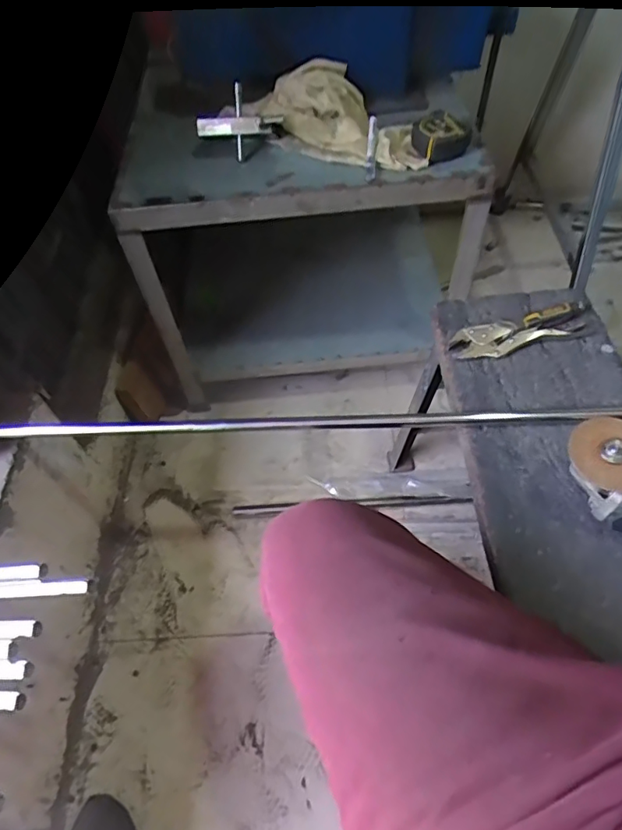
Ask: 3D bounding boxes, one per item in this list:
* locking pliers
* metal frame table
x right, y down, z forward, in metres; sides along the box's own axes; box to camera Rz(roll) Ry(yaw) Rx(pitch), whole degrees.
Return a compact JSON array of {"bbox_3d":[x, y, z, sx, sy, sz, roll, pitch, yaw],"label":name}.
[{"bbox_3d":[0.317,-0.128,0.809,0.213,0.035,0.061,-13,55,-5],"label":"locking pliers"},{"bbox_3d":[-0.011,-0.337,1.138,0.683,0.615,0.385,-3,55,2],"label":"metal frame table"}]

